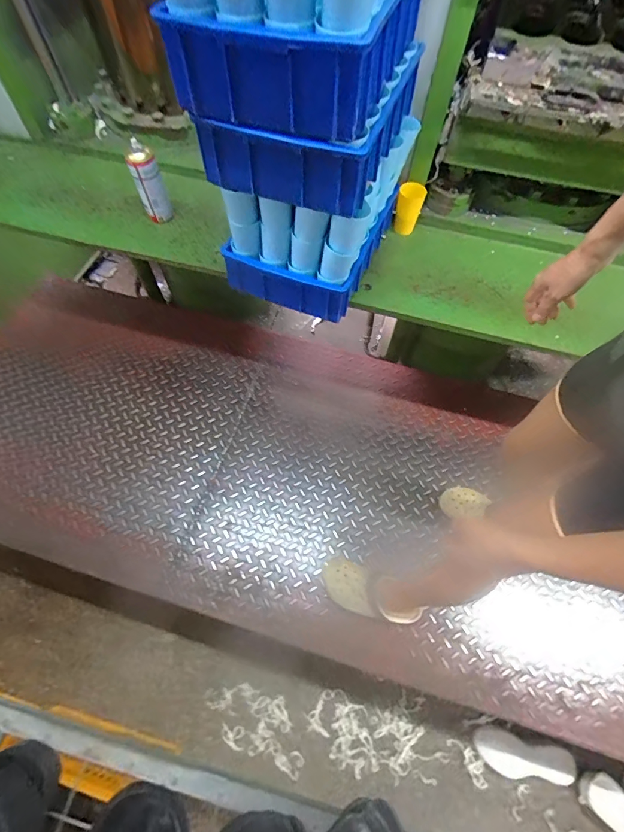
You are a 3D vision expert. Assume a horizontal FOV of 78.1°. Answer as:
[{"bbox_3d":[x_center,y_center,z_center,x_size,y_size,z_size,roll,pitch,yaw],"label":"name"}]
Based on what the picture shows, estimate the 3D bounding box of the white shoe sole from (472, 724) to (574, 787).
[{"bbox_3d":[0.650,1.049,1.179,0.285,0.042,0.111,14,63,5],"label":"white shoe sole"}]

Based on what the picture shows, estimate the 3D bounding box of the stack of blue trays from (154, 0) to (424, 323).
[{"bbox_3d":[0.013,-0.512,0.692,0.274,0.514,0.388,22,63,9],"label":"stack of blue trays"}]

